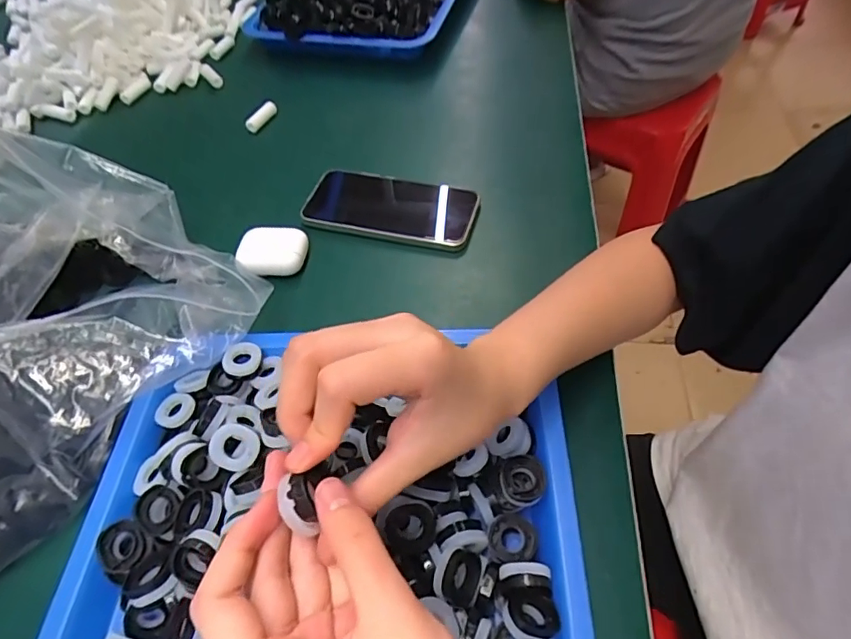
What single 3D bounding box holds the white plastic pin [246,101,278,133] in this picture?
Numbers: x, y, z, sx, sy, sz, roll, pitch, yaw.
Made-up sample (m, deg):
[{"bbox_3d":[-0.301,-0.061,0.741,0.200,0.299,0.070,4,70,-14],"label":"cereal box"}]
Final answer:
[{"bbox_3d":[-0.182,-0.228,0.587,0.013,0.017,0.043,33,75,25],"label":"white plastic pin"}]

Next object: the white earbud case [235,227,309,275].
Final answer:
[{"bbox_3d":[-0.131,-0.056,0.455,0.056,0.026,0.043,-3,53,2],"label":"white earbud case"}]

